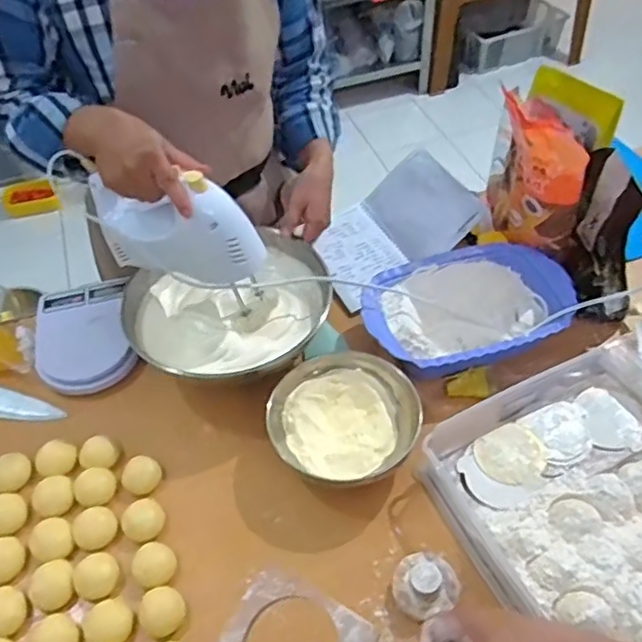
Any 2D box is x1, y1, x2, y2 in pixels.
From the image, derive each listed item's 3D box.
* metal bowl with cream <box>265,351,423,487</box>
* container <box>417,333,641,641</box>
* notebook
[{"bbox_3d":[0.026,0.114,0.719,0.164,0.064,0.141,-18,51,-11],"label":"metal bowl with cream"},{"bbox_3d":[0.318,0.202,0.626,0.325,0.062,0.370,-22,52,-15],"label":"container"},{"bbox_3d":[0.105,-0.141,0.944,0.240,0.051,0.215,-39,49,5],"label":"notebook"}]

